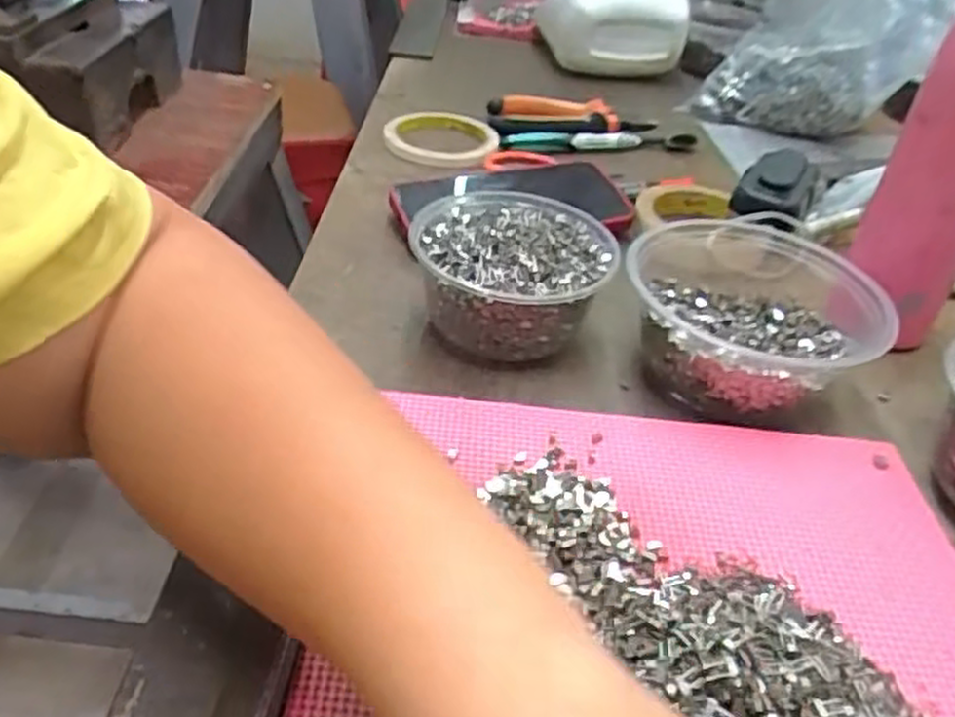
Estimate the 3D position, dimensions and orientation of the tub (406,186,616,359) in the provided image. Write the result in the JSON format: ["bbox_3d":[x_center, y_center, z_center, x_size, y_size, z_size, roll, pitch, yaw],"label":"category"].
[{"bbox_3d":[0.020,-0.047,0.442,0.108,0.061,0.105,5,38,-4],"label":"tub"}]

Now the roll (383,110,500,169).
[{"bbox_3d":[-0.030,-0.195,0.673,0.095,0.019,0.102,5,38,-4],"label":"roll"}]

